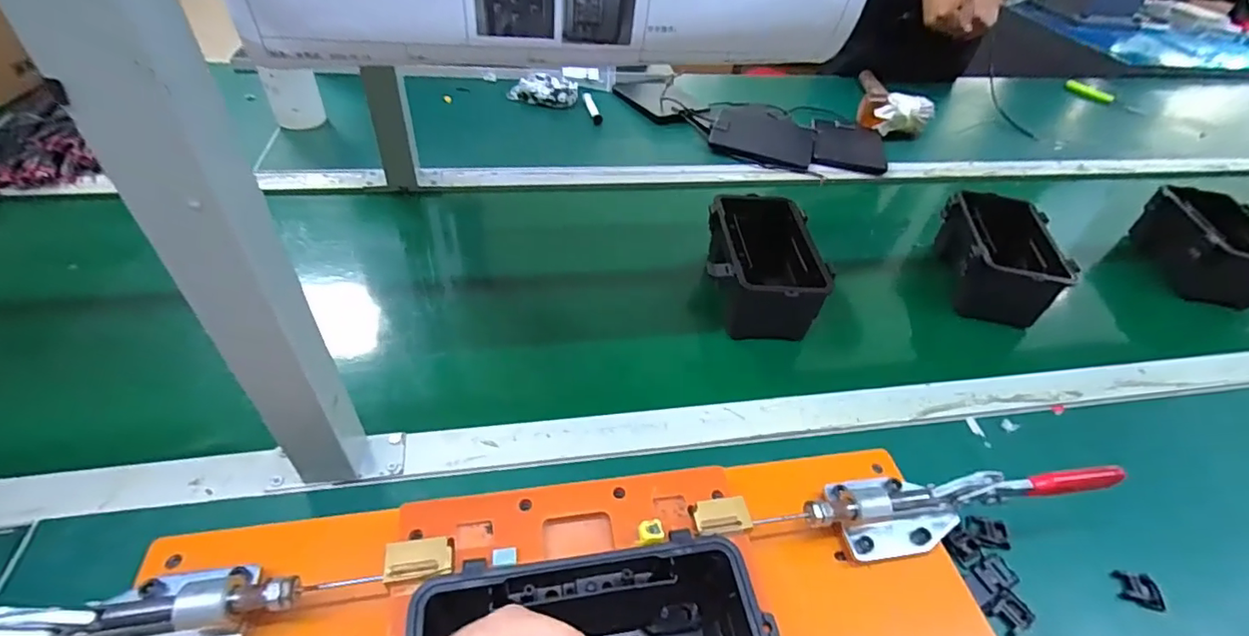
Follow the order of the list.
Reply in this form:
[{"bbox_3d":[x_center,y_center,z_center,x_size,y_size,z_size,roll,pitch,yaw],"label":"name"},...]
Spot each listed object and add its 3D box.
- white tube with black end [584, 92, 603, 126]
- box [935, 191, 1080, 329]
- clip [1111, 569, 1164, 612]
[{"bbox_3d":[-0.058,-0.370,0.957,0.017,0.020,0.084,-10,47,-16],"label":"white tube with black end"},{"bbox_3d":[0.453,-0.065,0.666,0.109,0.093,0.175,13,45,6],"label":"box"},{"bbox_3d":[0.396,0.208,0.416,0.027,0.009,0.025,16,45,9],"label":"clip"}]

